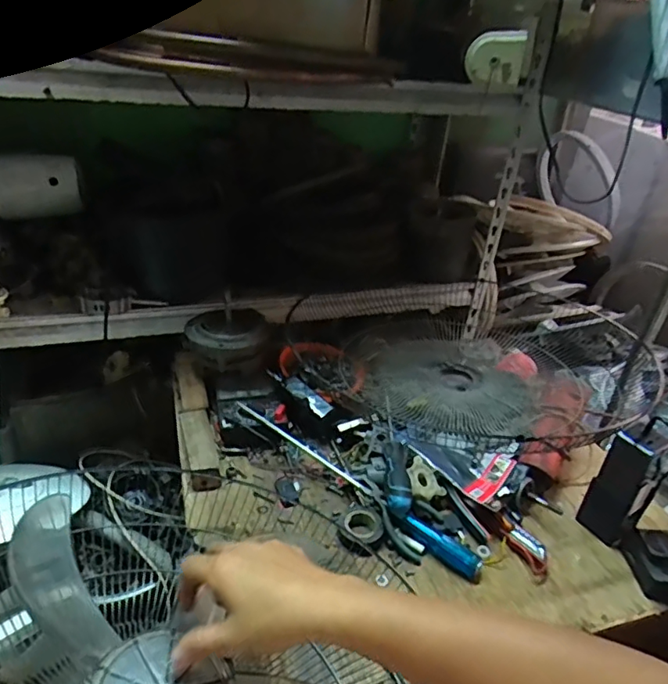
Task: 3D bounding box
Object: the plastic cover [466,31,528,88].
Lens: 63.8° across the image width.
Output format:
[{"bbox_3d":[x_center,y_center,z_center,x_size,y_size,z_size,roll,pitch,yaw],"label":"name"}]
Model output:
[{"bbox_3d":[0.247,-0.434,0.821,0.084,0.071,0.034,23,35,25],"label":"plastic cover"}]

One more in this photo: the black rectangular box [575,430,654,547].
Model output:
[{"bbox_3d":[0.362,0.188,0.685,0.058,0.158,0.026,27,37,30],"label":"black rectangular box"}]

